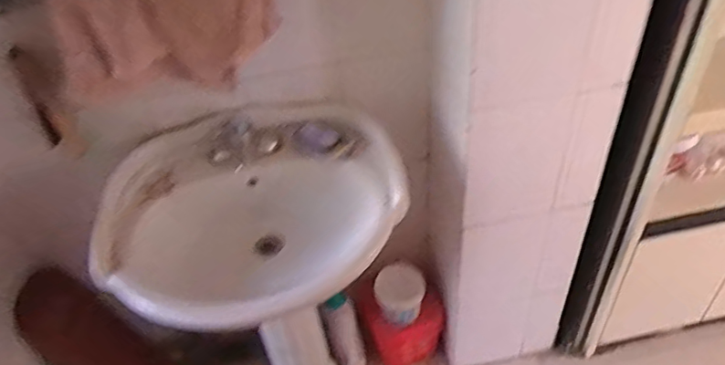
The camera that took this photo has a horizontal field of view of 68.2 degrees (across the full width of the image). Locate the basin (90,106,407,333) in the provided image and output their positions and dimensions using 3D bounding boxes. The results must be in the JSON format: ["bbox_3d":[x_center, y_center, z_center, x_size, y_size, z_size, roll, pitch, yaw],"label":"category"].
[{"bbox_3d":[-0.195,0.095,1.045,0.553,0.258,0.454,-15,42,-10],"label":"basin"}]

